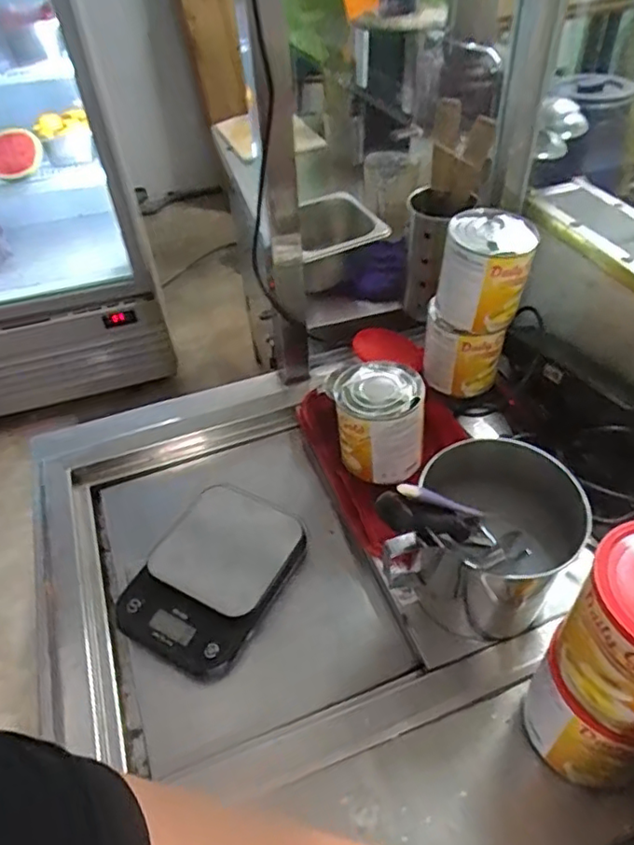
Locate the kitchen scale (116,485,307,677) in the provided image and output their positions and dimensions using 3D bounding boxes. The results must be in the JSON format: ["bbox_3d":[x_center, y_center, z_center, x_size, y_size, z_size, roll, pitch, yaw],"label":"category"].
[{"bbox_3d":[-0.113,0.160,0.646,0.146,0.035,0.197,19,49,23],"label":"kitchen scale"}]

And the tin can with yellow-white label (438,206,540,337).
[{"bbox_3d":[0.193,-0.174,0.699,0.097,0.114,0.093,-3,44,2],"label":"tin can with yellow-white label"}]

